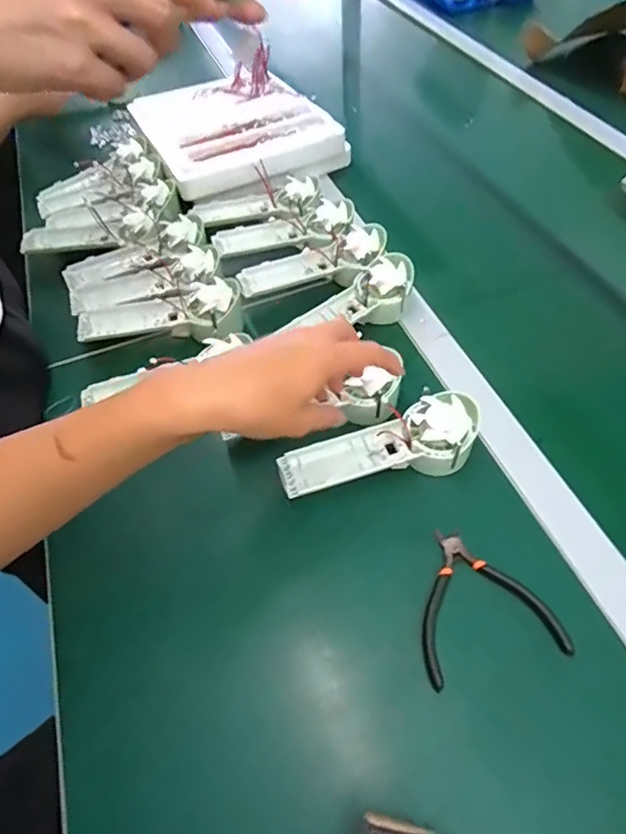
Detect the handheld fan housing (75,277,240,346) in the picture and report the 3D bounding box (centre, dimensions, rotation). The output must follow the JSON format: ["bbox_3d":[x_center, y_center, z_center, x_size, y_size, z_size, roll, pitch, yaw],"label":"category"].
[{"bbox_3d":[-0.168,-0.110,0.585,0.178,0.045,0.069,-6,53,1],"label":"handheld fan housing"}]

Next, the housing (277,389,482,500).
[{"bbox_3d":[0.057,0.030,0.459,0.177,0.043,0.063,-18,54,-8],"label":"housing"}]

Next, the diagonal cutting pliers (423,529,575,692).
[{"bbox_3d":[0.125,0.138,0.399,0.103,0.012,0.106,-12,54,-3],"label":"diagonal cutting pliers"}]

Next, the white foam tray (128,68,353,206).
[{"bbox_3d":[-0.115,-0.435,0.787,0.258,0.055,0.270,-22,55,-11],"label":"white foam tray"}]

